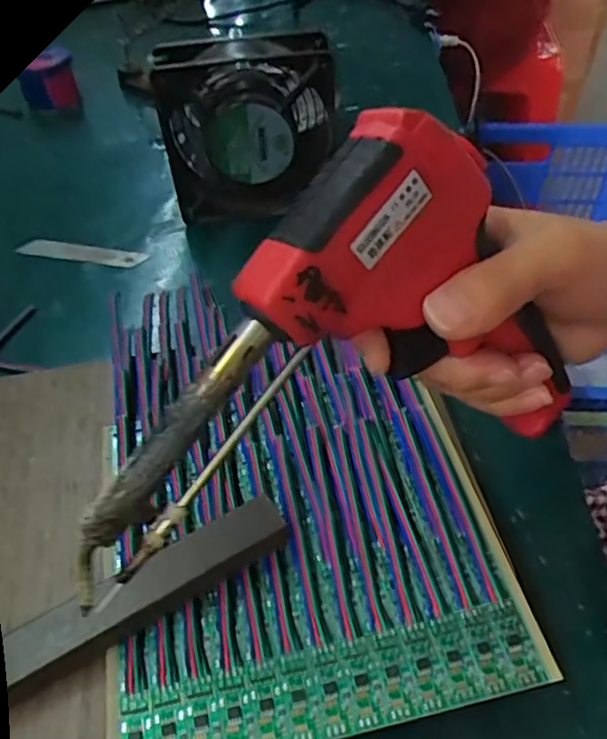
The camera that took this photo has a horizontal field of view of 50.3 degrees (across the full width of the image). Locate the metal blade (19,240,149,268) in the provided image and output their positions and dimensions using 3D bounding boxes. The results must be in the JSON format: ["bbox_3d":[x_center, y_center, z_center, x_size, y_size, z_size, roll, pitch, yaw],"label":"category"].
[{"bbox_3d":[-0.167,-0.087,0.485,0.099,0.007,0.015,8,45,9],"label":"metal blade"}]

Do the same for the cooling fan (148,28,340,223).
[{"bbox_3d":[-0.040,-0.176,0.478,0.125,0.122,0.055,-7,45,-5],"label":"cooling fan"}]

